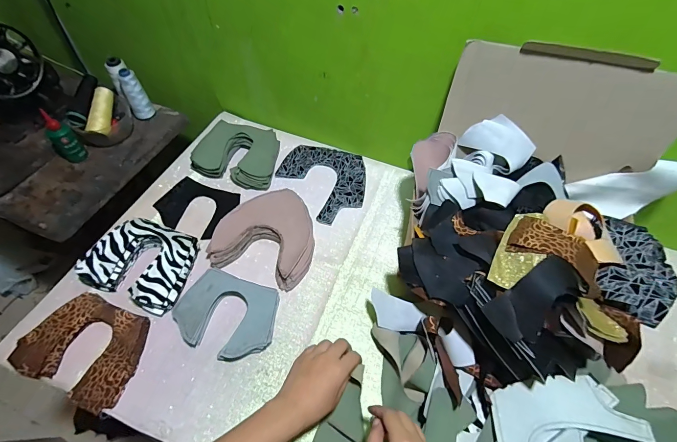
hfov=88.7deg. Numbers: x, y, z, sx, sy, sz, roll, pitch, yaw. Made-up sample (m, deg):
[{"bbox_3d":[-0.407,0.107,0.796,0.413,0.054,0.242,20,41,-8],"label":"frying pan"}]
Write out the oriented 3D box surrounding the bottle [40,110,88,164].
[{"bbox_3d":[-0.570,-0.172,0.711,0.049,0.106,0.043,30,59,17],"label":"bottle"}]

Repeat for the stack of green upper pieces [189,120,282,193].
[{"bbox_3d":[-0.206,-0.143,0.731,0.166,0.052,0.136,14,56,7],"label":"stack of green upper pieces"}]

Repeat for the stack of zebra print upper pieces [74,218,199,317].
[{"bbox_3d":[-0.331,0.071,0.588,0.163,0.051,0.133,14,56,7],"label":"stack of zebra print upper pieces"}]

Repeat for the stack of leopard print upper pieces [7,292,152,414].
[{"bbox_3d":[-0.379,0.187,0.523,0.170,0.023,0.131,19,56,10],"label":"stack of leopard print upper pieces"}]

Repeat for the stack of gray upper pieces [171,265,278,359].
[{"bbox_3d":[-0.174,0.149,0.547,0.151,0.031,0.119,15,56,8],"label":"stack of gray upper pieces"}]

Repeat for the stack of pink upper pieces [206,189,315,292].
[{"bbox_3d":[-0.124,0.021,0.632,0.172,0.035,0.171,16,56,9],"label":"stack of pink upper pieces"}]

